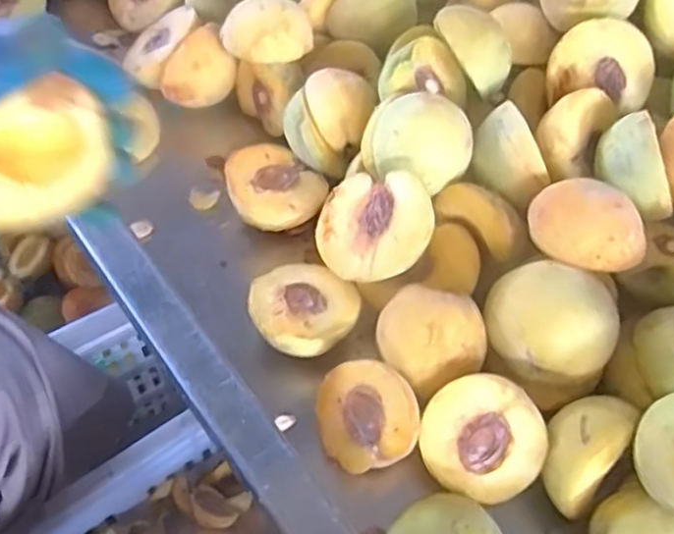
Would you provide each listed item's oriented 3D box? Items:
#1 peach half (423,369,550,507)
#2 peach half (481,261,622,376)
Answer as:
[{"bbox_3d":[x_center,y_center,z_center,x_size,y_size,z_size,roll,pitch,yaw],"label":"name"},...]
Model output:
[{"bbox_3d":[0.076,0.087,0.356,0.062,0.032,0.061,1,97,5],"label":"peach half"},{"bbox_3d":[0.115,0.026,0.356,0.065,0.026,0.051,23,57,10],"label":"peach half"}]

